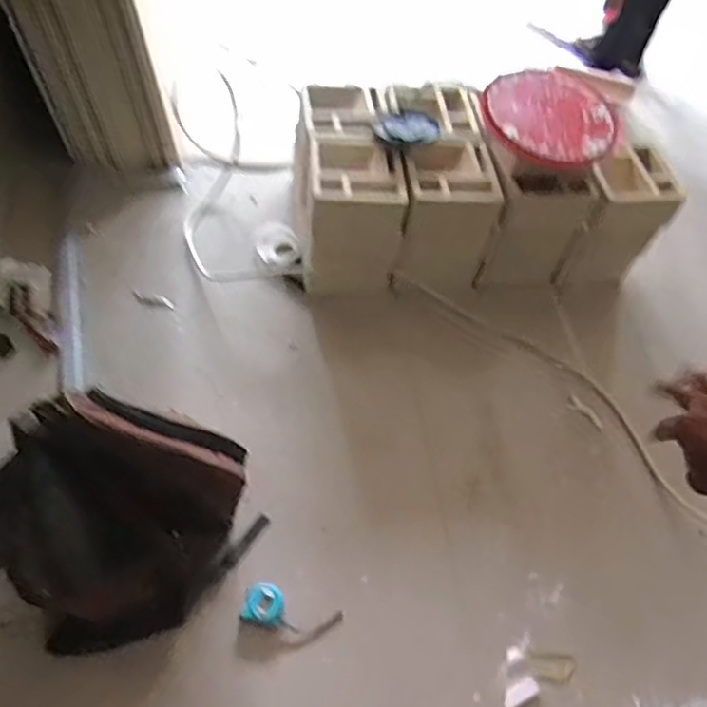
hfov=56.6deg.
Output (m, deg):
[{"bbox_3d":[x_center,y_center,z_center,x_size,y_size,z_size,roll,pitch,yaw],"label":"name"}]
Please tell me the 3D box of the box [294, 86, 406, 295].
[{"bbox_3d":[-0.035,-0.386,1.572,0.236,0.283,0.416,-2,55,-10],"label":"box"}]

